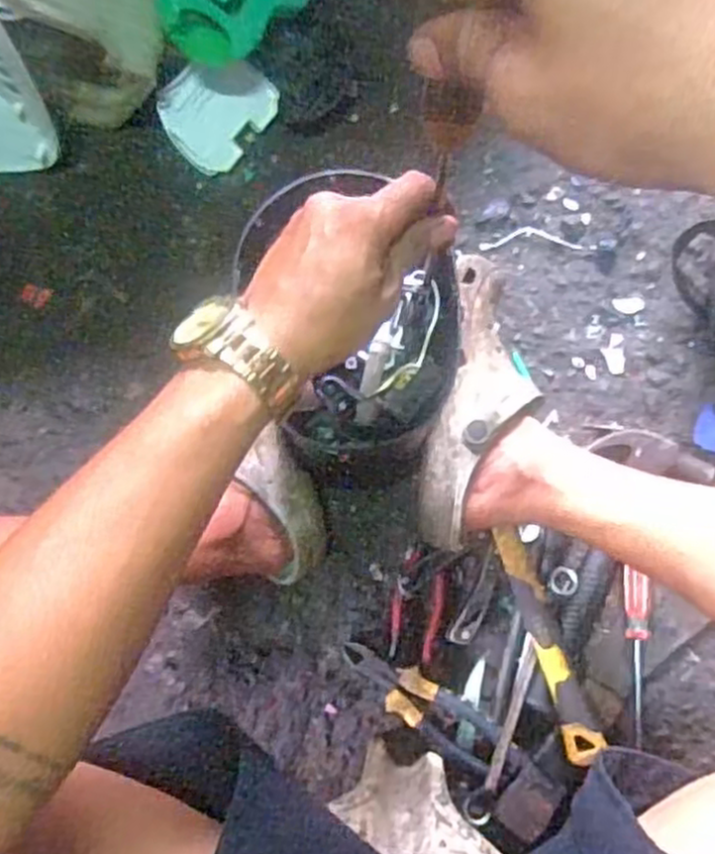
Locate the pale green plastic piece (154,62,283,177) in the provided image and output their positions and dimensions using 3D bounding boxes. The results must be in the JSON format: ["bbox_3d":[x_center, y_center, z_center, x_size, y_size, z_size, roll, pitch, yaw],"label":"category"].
[{"bbox_3d":[-0.145,-0.328,0.765,0.093,0.008,0.112,39,96,-22],"label":"pale green plastic piece"}]

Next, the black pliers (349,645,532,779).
[{"bbox_3d":[0.072,0.267,0.702,0.194,0.026,0.043,28,87,7],"label":"black pliers"}]

